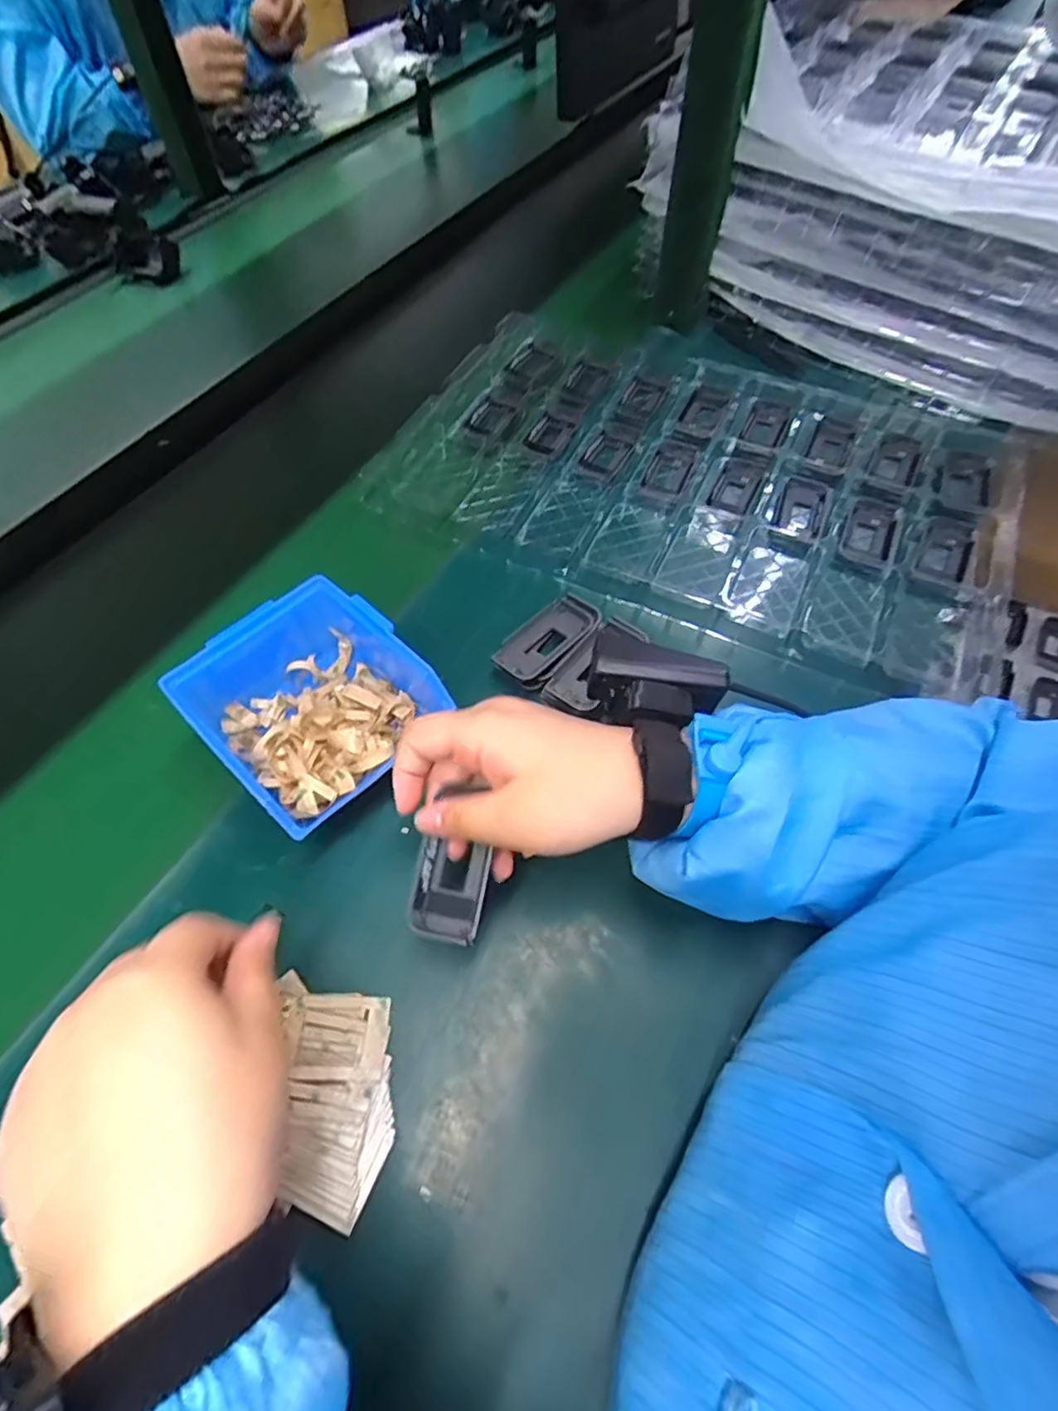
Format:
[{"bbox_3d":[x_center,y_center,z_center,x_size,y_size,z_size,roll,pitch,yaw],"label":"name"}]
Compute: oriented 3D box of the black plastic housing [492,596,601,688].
[{"bbox_3d":[0.014,-0.046,0.454,0.046,0.021,0.084,38,69,22],"label":"black plastic housing"}]

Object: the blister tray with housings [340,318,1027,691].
[{"bbox_3d":[0.148,-0.218,0.557,0.507,0.024,0.315,20,63,14],"label":"blister tray with housings"}]

